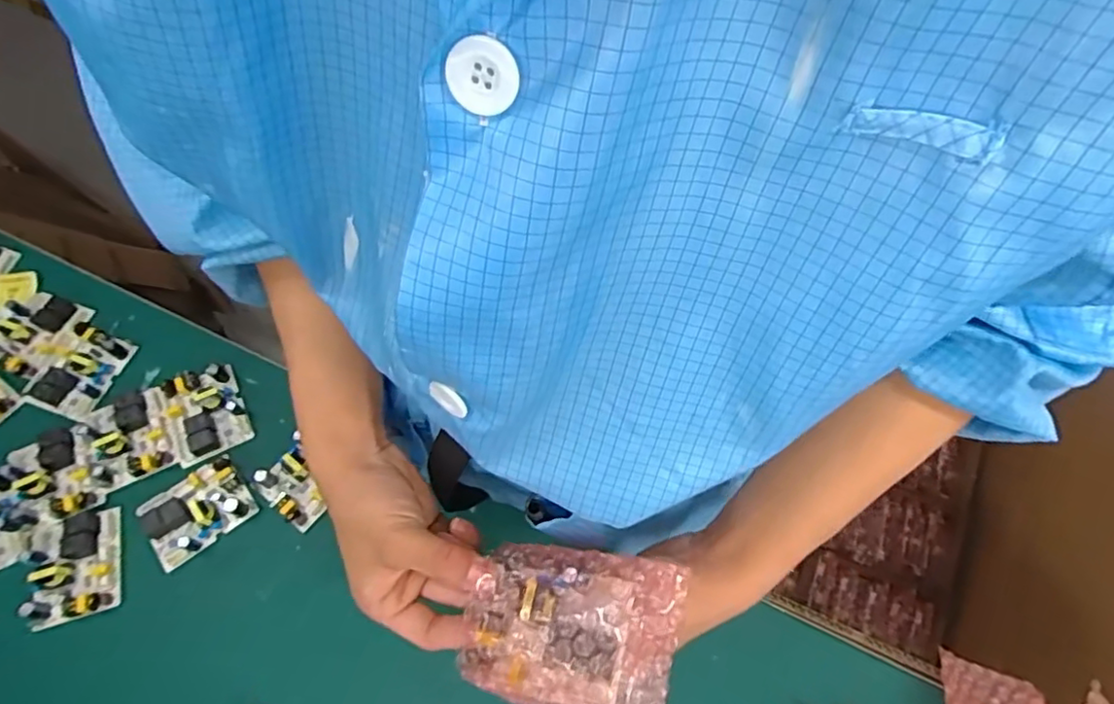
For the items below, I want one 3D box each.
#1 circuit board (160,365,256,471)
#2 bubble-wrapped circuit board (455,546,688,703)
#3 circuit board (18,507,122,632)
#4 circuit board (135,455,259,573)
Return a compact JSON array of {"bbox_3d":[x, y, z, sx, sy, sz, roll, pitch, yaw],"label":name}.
[{"bbox_3d":[-0.314,0.050,0.547,0.061,0.018,0.084,-24,67,-12],"label":"circuit board"},{"bbox_3d":[0.005,0.142,0.310,0.105,0.018,0.086,9,77,23],"label":"bubble-wrapped circuit board"},{"bbox_3d":[-0.382,0.167,0.489,0.064,0.030,0.081,-16,66,-8],"label":"circuit board"},{"bbox_3d":[-0.298,0.129,0.509,0.082,0.029,0.056,-37,70,-17],"label":"circuit board"}]

